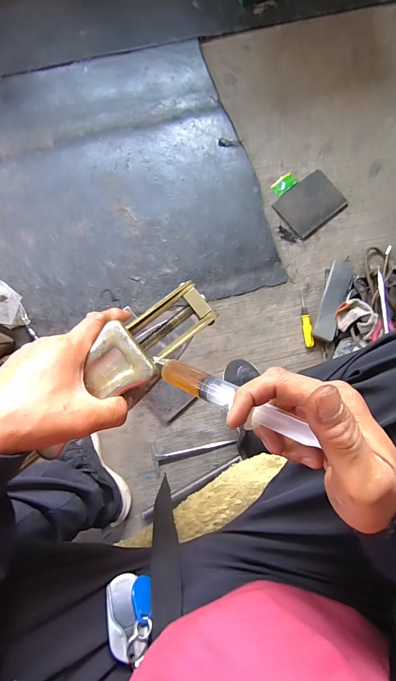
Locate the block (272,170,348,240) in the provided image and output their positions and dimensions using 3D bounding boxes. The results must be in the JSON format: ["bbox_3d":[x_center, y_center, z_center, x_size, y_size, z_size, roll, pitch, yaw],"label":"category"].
[{"bbox_3d":[0.267,-0.323,0.772,0.146,0.014,0.113,-39,93,-2],"label":"block"}]

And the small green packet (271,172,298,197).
[{"bbox_3d":[0.206,-0.373,0.778,0.061,0.007,0.035,-40,93,-2],"label":"small green packet"}]

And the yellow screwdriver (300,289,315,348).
[{"bbox_3d":[0.246,-0.050,0.743,0.019,0.018,0.130,-7,91,-3],"label":"yellow screwdriver"}]

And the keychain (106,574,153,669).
[{"bbox_3d":[-0.065,0.261,0.309,0.041,0.067,0.012,-5,134,-8],"label":"keychain"}]

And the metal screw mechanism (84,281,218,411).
[{"bbox_3d":[-0.044,0.001,0.306,0.062,0.029,0.130,48,67,-3],"label":"metal screw mechanism"}]

